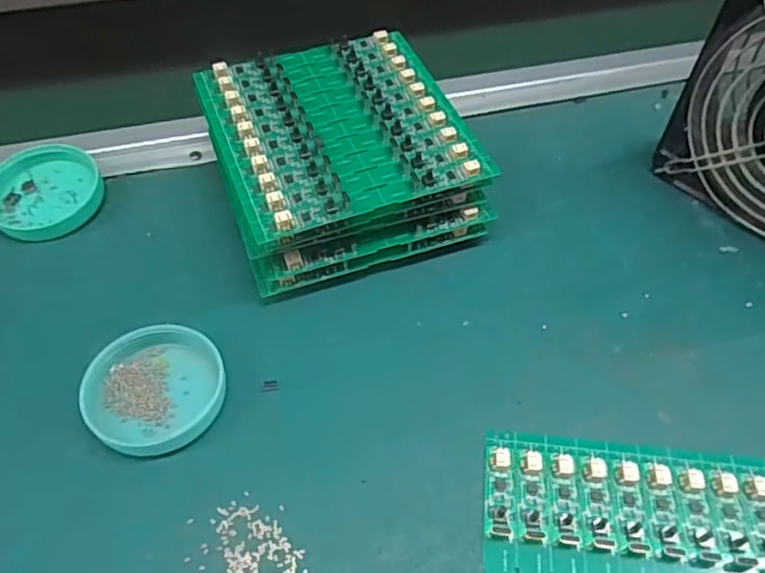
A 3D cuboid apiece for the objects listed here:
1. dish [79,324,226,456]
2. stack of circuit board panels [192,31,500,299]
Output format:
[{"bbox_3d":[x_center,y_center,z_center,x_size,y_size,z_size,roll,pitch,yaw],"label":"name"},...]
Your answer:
[{"bbox_3d":[-0.110,0.049,0.296,0.062,0.017,0.062,1,52,-1],"label":"dish"},{"bbox_3d":[-0.025,-0.080,0.365,0.138,0.059,0.141,-18,53,-14],"label":"stack of circuit board panels"}]

